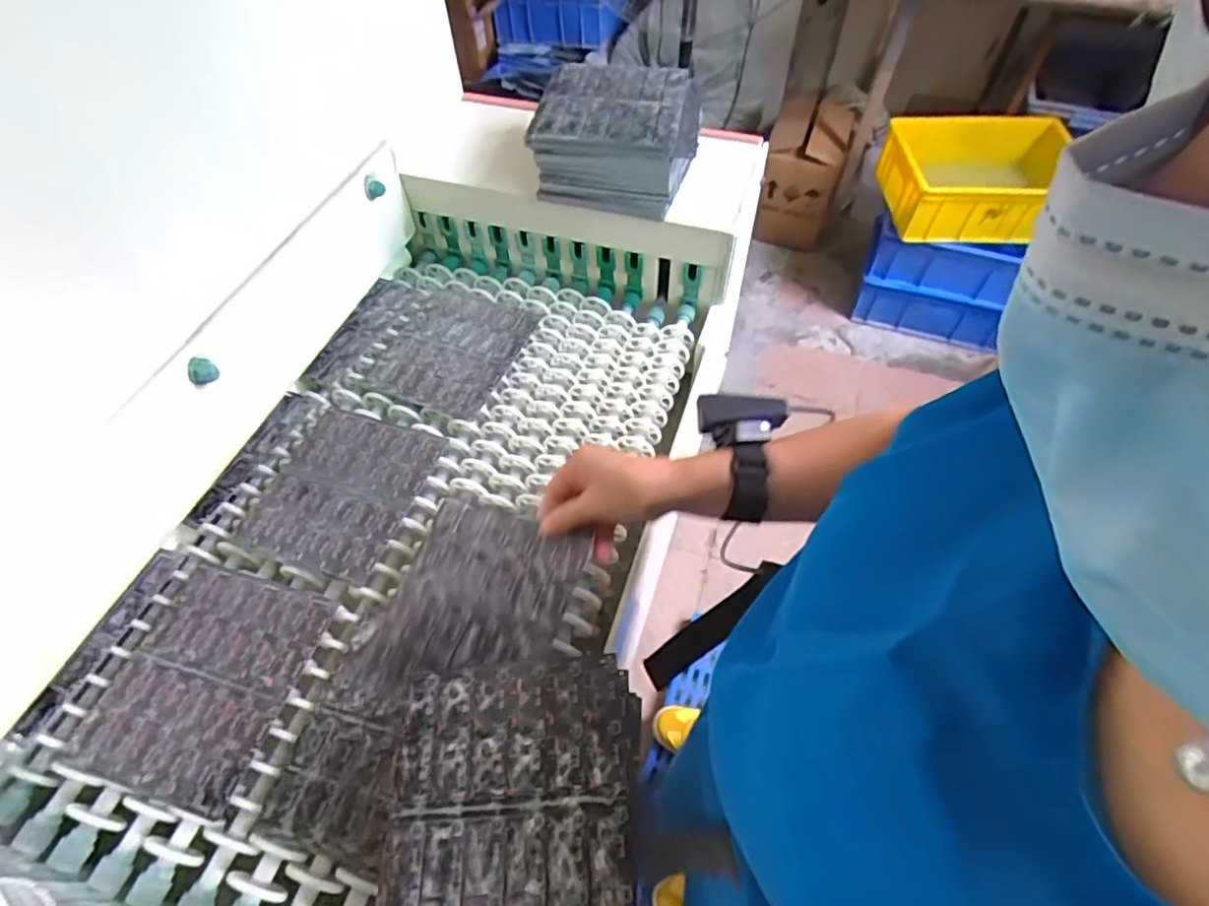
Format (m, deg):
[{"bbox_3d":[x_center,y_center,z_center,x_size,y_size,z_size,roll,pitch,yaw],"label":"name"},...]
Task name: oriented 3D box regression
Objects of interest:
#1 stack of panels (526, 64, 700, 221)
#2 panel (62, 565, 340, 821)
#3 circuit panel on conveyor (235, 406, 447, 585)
[{"bbox_3d":[0.019,-0.374,0.729,0.180,0.088,0.163,8,56,9],"label":"stack of panels"},{"bbox_3d":[-0.336,0.181,0.506,0.165,0.008,0.171,12,57,11],"label":"panel"},{"bbox_3d":[-0.267,0.030,0.616,0.164,0.008,0.175,17,59,10],"label":"circuit panel on conveyor"}]

